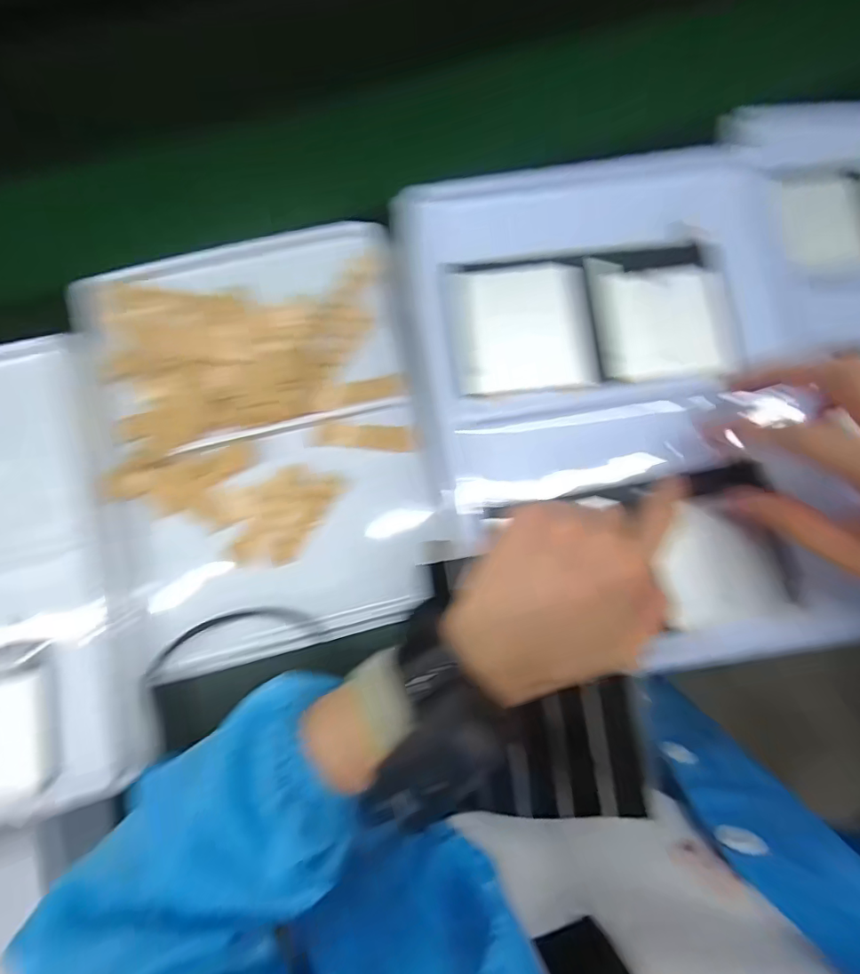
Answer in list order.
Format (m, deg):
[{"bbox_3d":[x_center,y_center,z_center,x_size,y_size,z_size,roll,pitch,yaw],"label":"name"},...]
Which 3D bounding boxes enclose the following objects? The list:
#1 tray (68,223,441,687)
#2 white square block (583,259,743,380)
[{"bbox_3d":[-0.126,-0.041,0.394,0.241,0.028,0.318,-14,78,-3],"label":"tray"},{"bbox_3d":[0.152,-0.109,0.329,0.092,0.012,0.082,-2,78,0],"label":"white square block"}]

